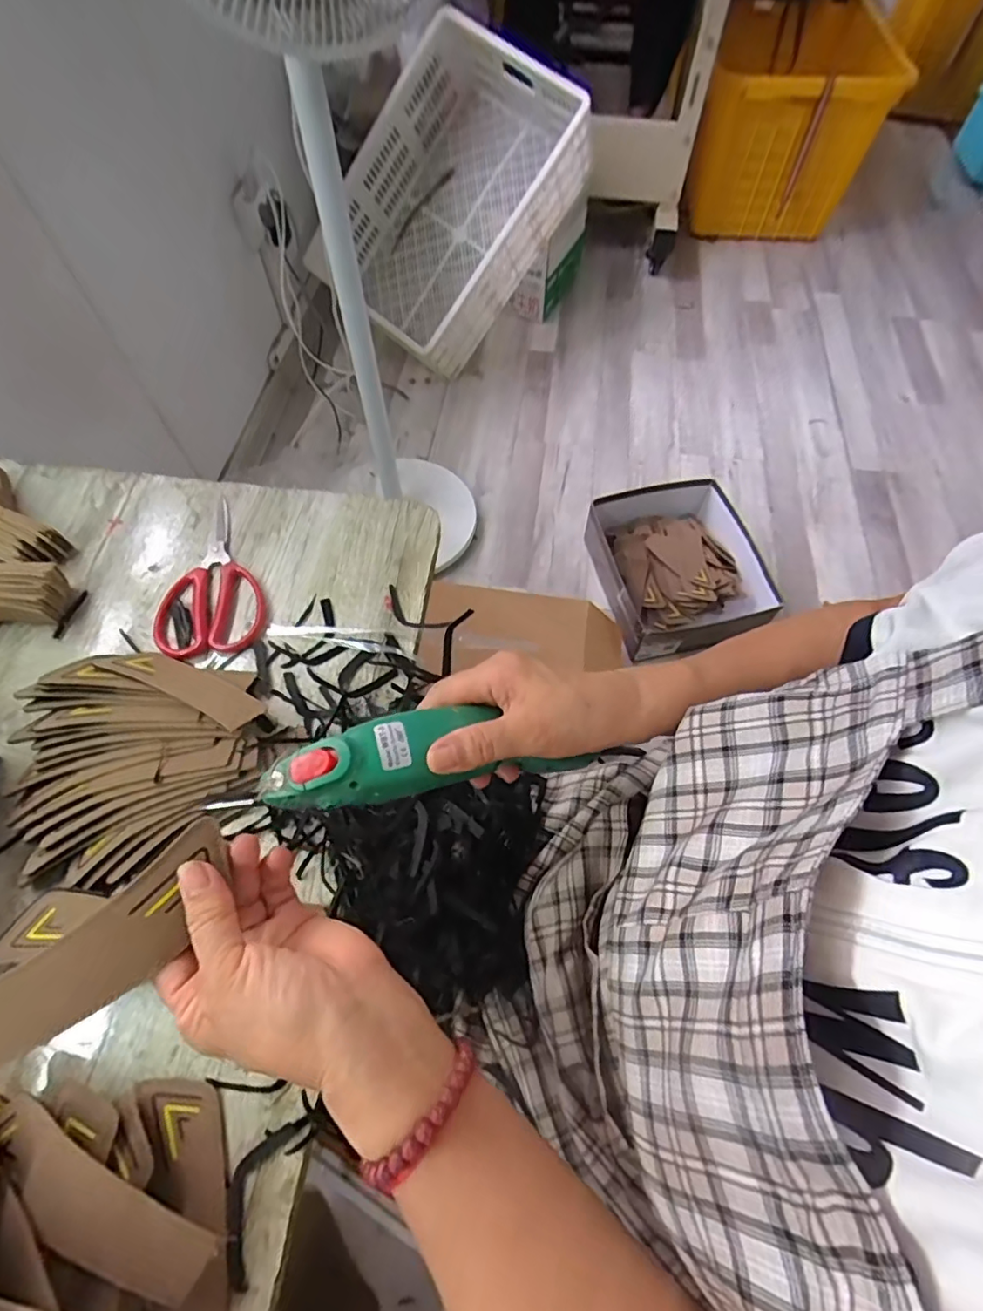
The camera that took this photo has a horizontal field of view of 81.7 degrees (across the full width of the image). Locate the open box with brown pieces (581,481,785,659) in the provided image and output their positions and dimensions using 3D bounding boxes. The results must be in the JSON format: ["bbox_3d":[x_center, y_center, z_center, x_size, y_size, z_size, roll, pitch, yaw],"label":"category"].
[{"bbox_3d":[0.367,-0.173,1.134,0.285,0.117,0.332,-12,63,-6],"label":"open box with brown pieces"}]

